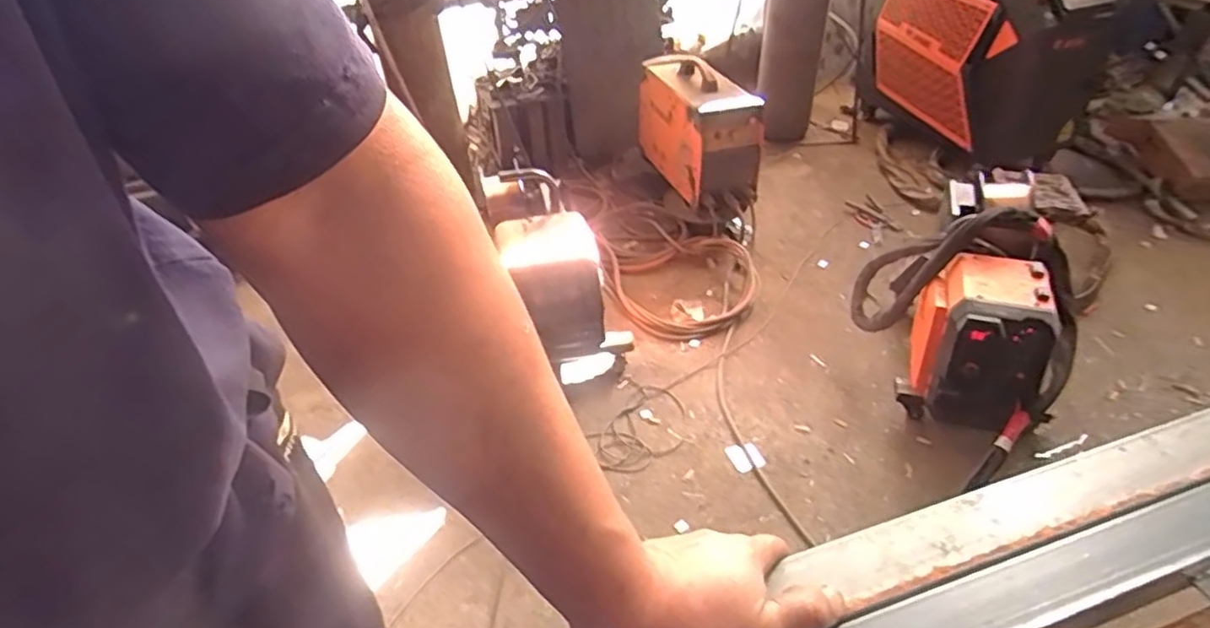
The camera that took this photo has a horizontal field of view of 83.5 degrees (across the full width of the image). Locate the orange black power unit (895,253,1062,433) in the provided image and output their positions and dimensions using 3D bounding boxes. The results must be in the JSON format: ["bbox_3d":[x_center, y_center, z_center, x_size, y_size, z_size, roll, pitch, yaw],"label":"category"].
[{"bbox_3d":[0.821,0.067,1.508,0.242,0.318,0.304,13,42,18],"label":"orange black power unit"}]

